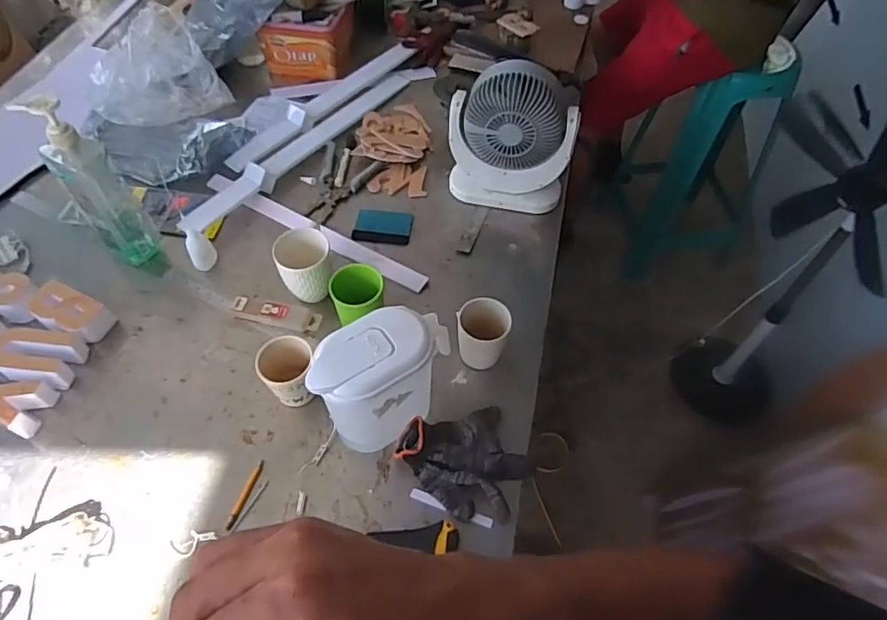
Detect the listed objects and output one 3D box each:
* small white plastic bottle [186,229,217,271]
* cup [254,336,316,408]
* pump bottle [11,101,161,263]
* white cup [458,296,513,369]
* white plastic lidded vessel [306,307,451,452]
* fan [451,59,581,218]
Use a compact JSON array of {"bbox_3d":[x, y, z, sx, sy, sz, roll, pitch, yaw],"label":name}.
[{"bbox_3d":[-0.397,-0.097,0.914,0.041,0.073,0.032,-24,58,-16],"label":"small white plastic bottle"},{"bbox_3d":[-0.211,0.086,0.770,0.070,0.087,0.066,0,55,0],"label":"cup"},{"bbox_3d":[-0.510,-0.178,0.829,0.071,0.287,0.073,-37,65,-24],"label":"pump bottle"},{"bbox_3d":[0.057,0.037,0.795,0.070,0.097,0.061,-3,55,-2],"label":"white cup"},{"bbox_3d":[-0.068,0.097,0.714,0.176,0.192,0.105,-35,64,-23],"label":"white plastic lidded vessel"},{"bbox_3d":[0.117,-0.290,0.953,0.204,0.219,0.121,14,56,10],"label":"fan"}]

